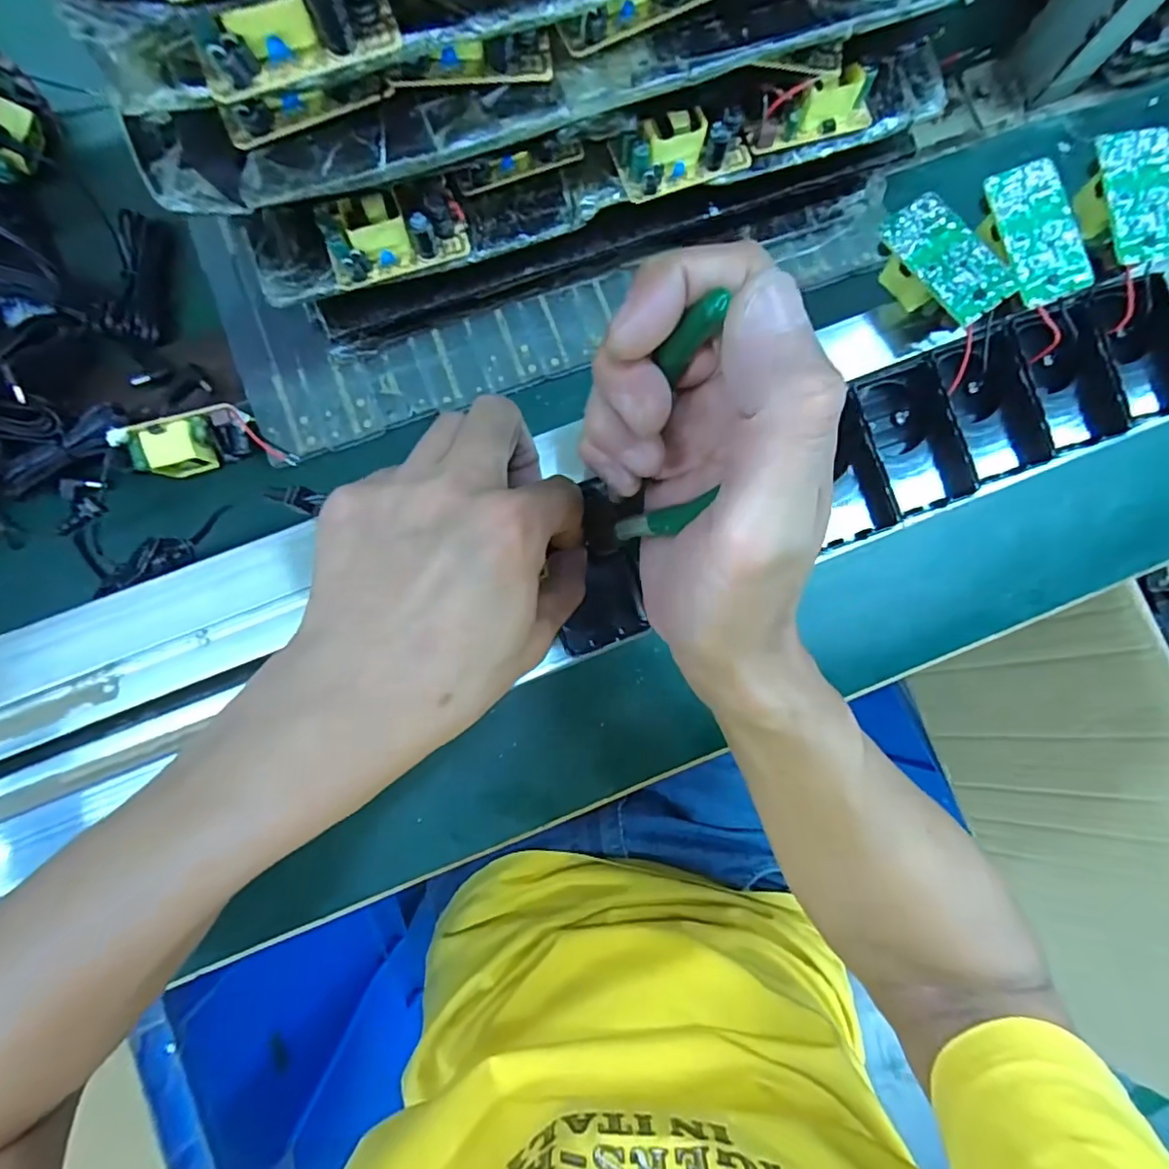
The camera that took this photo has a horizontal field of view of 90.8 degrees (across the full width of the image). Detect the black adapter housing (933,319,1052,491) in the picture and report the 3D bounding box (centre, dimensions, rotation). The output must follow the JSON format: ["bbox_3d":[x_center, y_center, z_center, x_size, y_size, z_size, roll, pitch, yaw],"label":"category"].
[{"bbox_3d":[0.202,-0.088,0.294,0.044,0.031,0.070,-19,86,-4],"label":"black adapter housing"}]

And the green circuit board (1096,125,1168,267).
[{"bbox_3d":[0.271,-0.188,0.279,0.035,0.008,0.063,-9,85,-3],"label":"green circuit board"}]

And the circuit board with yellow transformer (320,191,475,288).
[{"bbox_3d":[-0.088,-0.163,0.267,0.063,0.022,0.029,-19,86,-4],"label":"circuit board with yellow transformer"}]

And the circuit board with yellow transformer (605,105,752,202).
[{"bbox_3d":[0.048,-0.212,0.276,0.062,0.023,0.030,-19,86,-4],"label":"circuit board with yellow transformer"}]

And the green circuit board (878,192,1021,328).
[{"bbox_3d":[0.170,-0.152,0.280,0.039,0.020,0.064,-38,81,-5],"label":"green circuit board"}]

